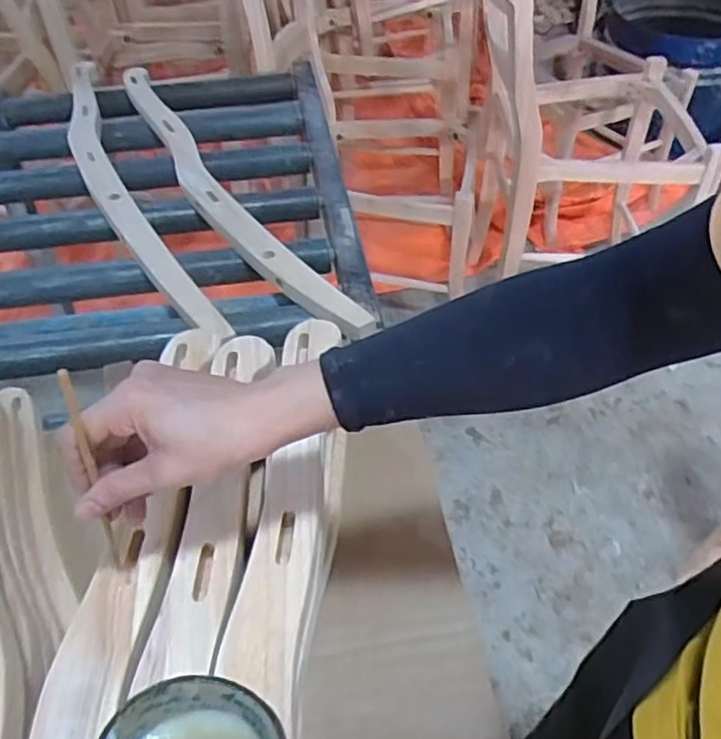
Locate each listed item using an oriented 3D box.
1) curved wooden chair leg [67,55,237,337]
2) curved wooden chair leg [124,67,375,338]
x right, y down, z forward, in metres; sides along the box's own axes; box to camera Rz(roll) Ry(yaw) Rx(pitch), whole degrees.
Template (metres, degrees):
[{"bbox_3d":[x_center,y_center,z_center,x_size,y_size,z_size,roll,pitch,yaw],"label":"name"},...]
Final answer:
[{"bbox_3d":[-0.408,-0.315,1.140,0.099,0.056,0.891,-21,51,-17],"label":"curved wooden chair leg"},{"bbox_3d":[-0.247,-0.310,1.121,0.094,0.057,0.877,-26,52,-20],"label":"curved wooden chair leg"}]

